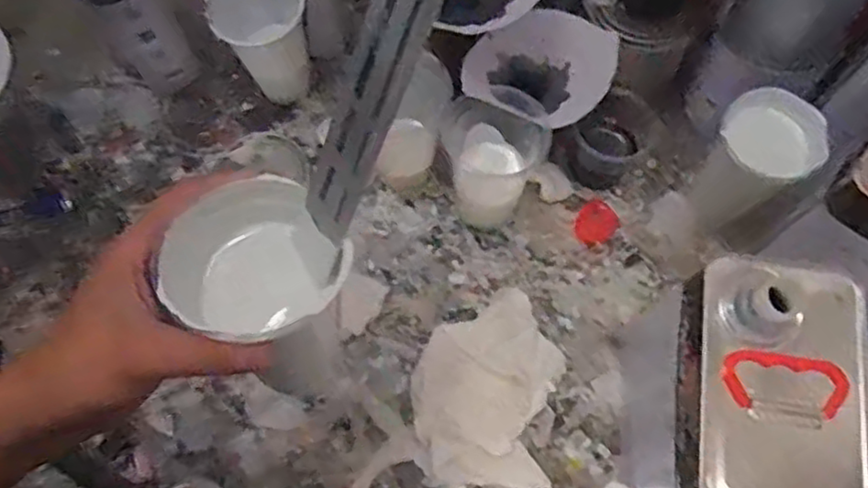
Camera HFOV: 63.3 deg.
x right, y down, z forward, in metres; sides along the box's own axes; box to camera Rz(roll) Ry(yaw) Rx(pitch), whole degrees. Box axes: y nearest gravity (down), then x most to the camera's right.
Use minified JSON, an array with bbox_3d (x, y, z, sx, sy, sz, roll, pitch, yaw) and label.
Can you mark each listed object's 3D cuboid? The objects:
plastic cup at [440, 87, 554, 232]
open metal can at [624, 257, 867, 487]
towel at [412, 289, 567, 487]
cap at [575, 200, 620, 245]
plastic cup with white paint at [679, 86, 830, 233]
[{"bbox_3d":[0.051,-0.078,0.641,0.081,0.127,0.099,26,73,10],"label":"plastic cup"},{"bbox_3d":[0.214,0.113,0.525,0.115,0.212,0.165,11,71,5],"label":"open metal can"},{"bbox_3d":[0.047,0.123,0.613,0.125,0.041,0.171,11,71,5],"label":"towel"},{"bbox_3d":[0.155,-0.020,0.677,0.037,0.014,0.049,40,76,14],"label":"cap"},{"bbox_3d":[0.277,-0.068,0.625,0.067,0.145,0.075,-36,73,-11],"label":"plastic cup with white paint"}]

